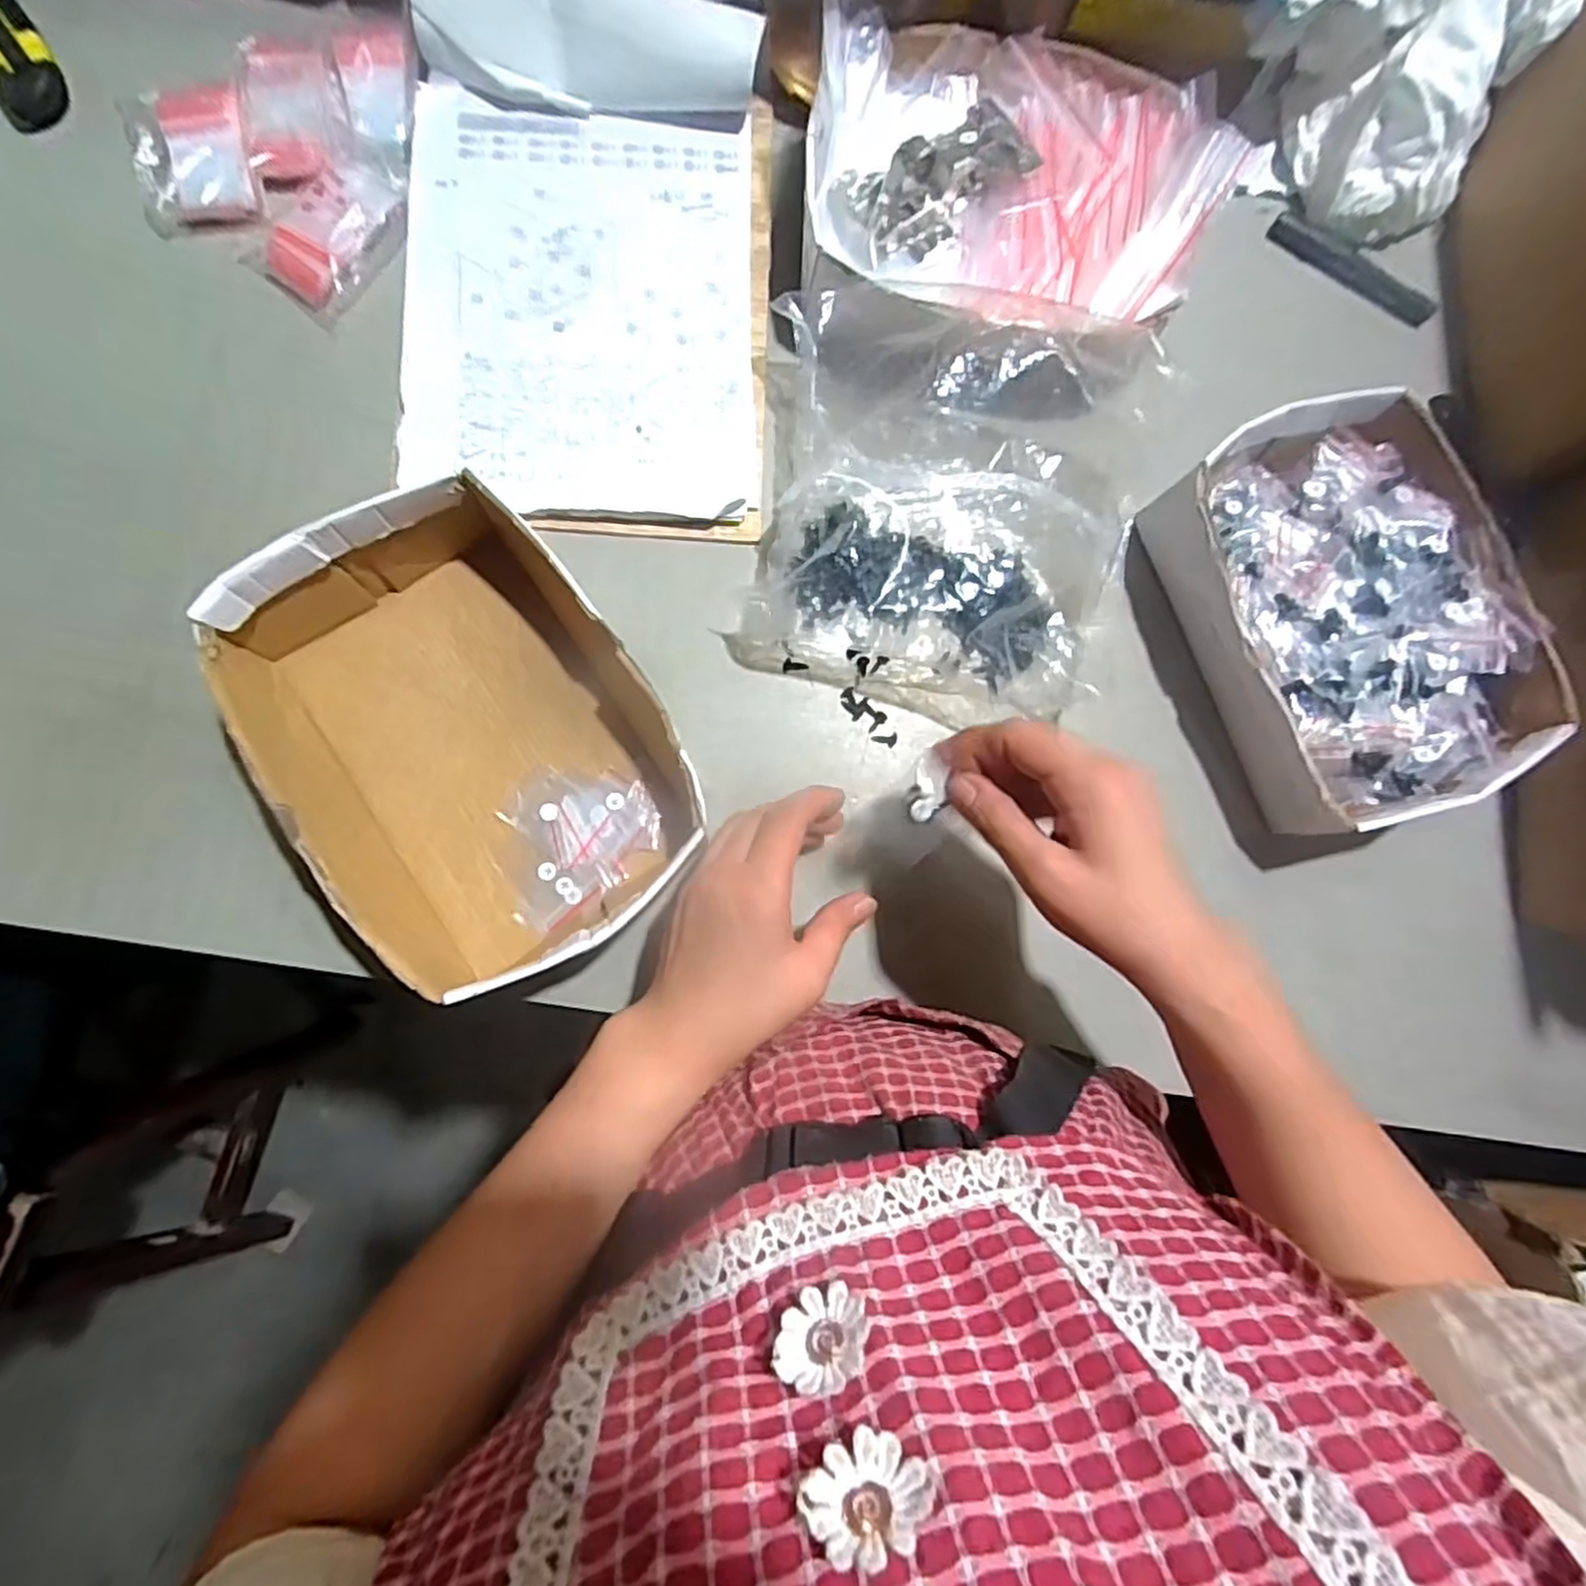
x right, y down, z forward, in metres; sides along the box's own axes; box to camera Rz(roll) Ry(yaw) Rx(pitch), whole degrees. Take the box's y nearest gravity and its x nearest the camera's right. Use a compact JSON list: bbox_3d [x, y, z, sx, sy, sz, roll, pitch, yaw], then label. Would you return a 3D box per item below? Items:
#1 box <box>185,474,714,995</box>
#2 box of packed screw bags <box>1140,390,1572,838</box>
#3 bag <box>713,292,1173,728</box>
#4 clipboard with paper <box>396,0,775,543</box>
[{"bbox_3d":[-0.183,-0.024,0.403,0.205,0.068,0.247,-32,89,-8],"label":"box"},{"bbox_3d":[0.347,-0.113,0.473,0.191,0.068,0.257,-16,86,-8],"label":"box of packed screw bags"},{"bbox_3d":[0.094,-0.168,0.434,0.224,0.096,0.222,14,83,-5],"label":"bag"},{"bbox_3d":[-0.125,-0.332,0.457,0.223,0.037,0.338,1,84,-6],"label":"clipboard with paper"}]

